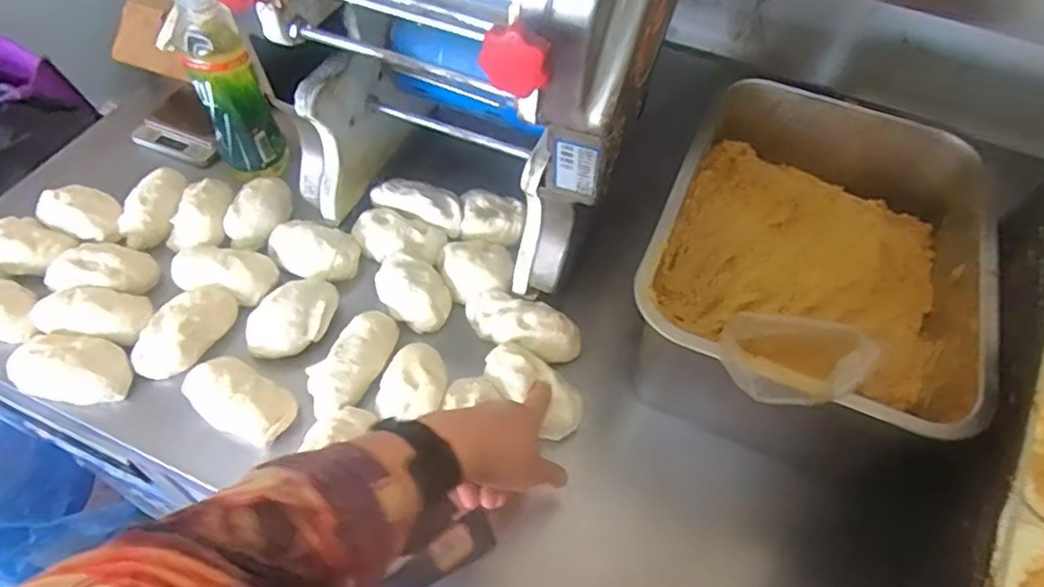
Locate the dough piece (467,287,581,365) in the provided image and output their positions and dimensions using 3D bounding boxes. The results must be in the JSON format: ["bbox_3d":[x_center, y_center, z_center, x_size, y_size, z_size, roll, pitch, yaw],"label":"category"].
[{"bbox_3d":[0.001,0.027,0.627,0.114,0.027,0.053,21,55,12],"label":"dough piece"}]

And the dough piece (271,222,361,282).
[{"bbox_3d":[-0.209,-0.047,0.663,0.081,0.038,0.059,29,57,16],"label":"dough piece"}]

